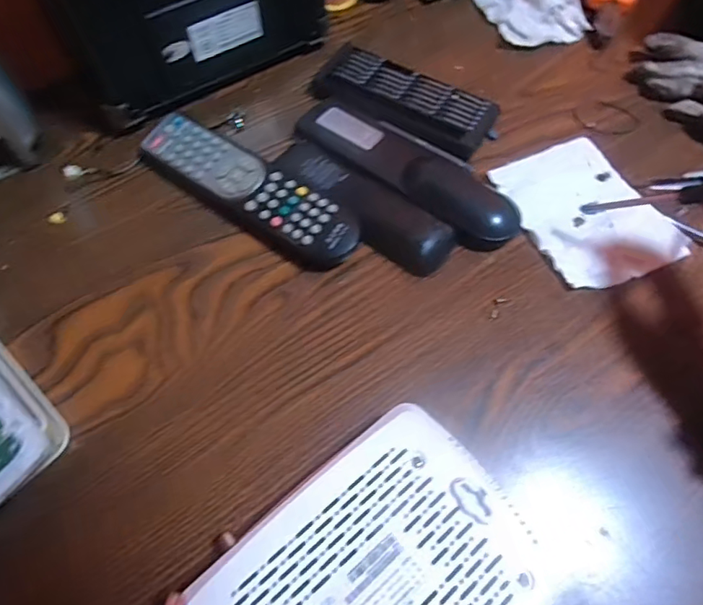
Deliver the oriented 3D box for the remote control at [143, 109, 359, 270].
[{"bbox_3d":[-0.077,-0.084,0.378,0.183,0.027,0.049,33,69,13],"label":"remote control"}]

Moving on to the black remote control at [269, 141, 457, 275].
[{"bbox_3d":[0.005,-0.073,0.378,0.151,0.022,0.045,35,69,14],"label":"black remote control"}]

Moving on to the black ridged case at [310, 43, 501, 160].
[{"bbox_3d":[0.043,-0.171,0.429,0.151,0.016,0.072,29,68,12],"label":"black ridged case"}]

